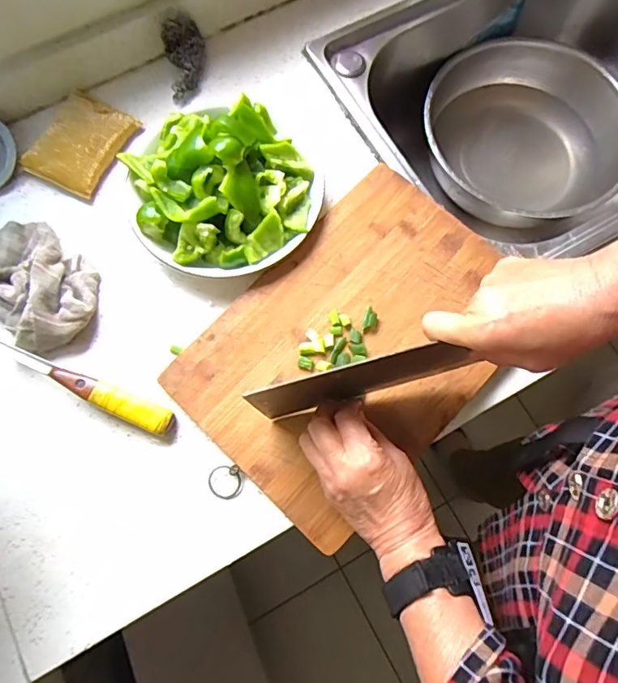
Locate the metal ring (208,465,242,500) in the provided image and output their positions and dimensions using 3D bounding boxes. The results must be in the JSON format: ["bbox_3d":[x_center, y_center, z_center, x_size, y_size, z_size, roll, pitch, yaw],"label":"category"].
[{"bbox_3d":[-0.076,0.128,0.445,0.031,0.005,0.031,0,92,7],"label":"metal ring"}]

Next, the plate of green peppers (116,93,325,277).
[{"bbox_3d":[-0.091,-0.157,0.478,0.190,0.066,0.173,1,75,-2],"label":"plate of green peppers"}]

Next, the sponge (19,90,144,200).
[{"bbox_3d":[-0.250,-0.221,0.538,0.087,0.018,0.112,26,75,5],"label":"sponge"}]

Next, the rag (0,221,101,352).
[{"bbox_3d":[-0.273,-0.061,0.481,0.143,0.036,0.095,43,78,9],"label":"rag"}]

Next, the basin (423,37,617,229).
[{"bbox_3d":[0.306,-0.289,0.700,0.277,0.093,0.299,1,75,-2],"label":"basin"}]

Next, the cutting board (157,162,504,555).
[{"bbox_3d":[0.045,-0.002,0.465,0.222,0.021,0.317,43,77,10],"label":"cutting board"}]

